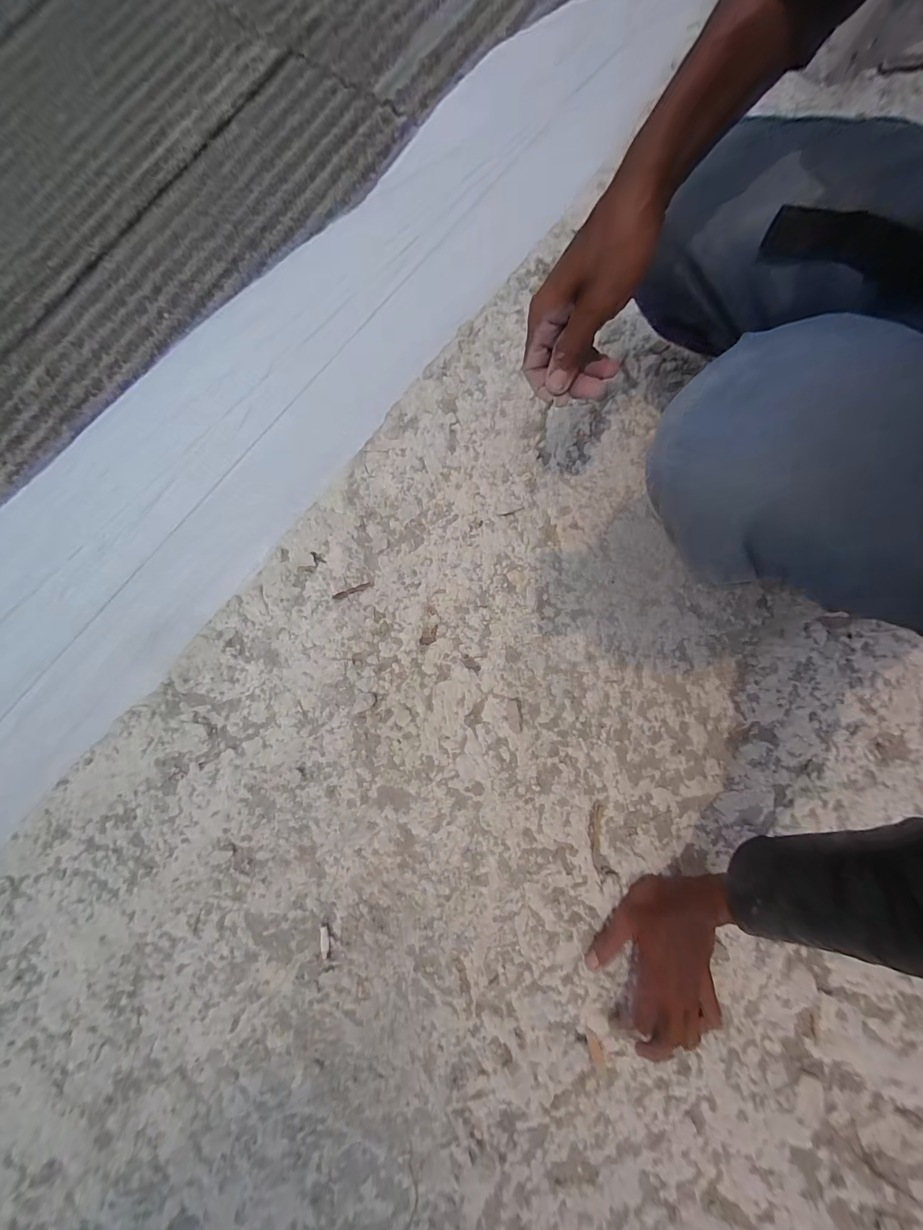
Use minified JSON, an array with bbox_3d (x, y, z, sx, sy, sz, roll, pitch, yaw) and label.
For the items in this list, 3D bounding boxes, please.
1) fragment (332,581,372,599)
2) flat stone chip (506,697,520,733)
[{"bbox_3d":[-0.145,-0.032,0.530,0.052,0.004,0.009,-21,79,-5],"label":"fragment"},{"bbox_3d":[0.065,0.125,0.496,0.015,0.007,0.042,-12,73,18],"label":"flat stone chip"}]

